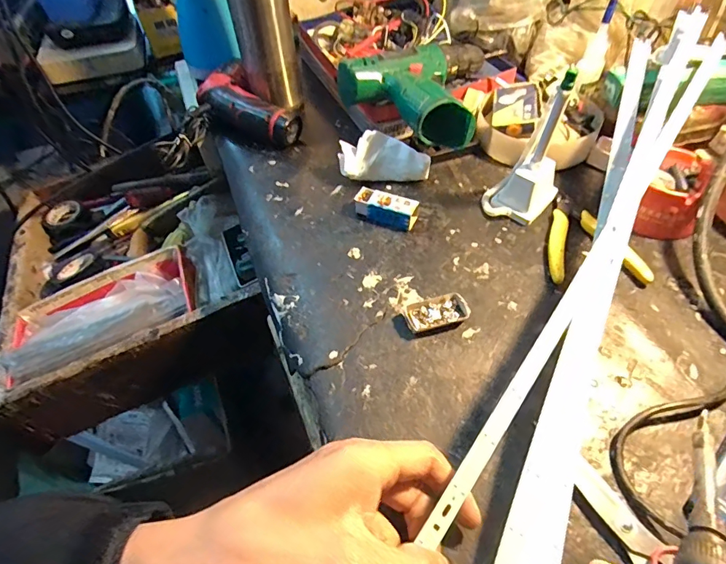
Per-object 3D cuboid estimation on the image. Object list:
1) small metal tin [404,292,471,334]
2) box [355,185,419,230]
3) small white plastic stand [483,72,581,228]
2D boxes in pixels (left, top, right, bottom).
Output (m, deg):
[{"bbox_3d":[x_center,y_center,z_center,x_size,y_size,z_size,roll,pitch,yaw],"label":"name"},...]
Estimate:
[{"bbox_3d":[0.059,0.025,0.356,0.050,0.010,0.027,-14,52,-7],"label":"small metal tin"},{"bbox_3d":[0.022,-0.071,0.427,0.060,0.020,0.028,17,55,16],"label":"box"},{"bbox_3d":[0.154,-0.112,0.403,0.066,0.109,0.048,16,54,15],"label":"small white plastic stand"}]

